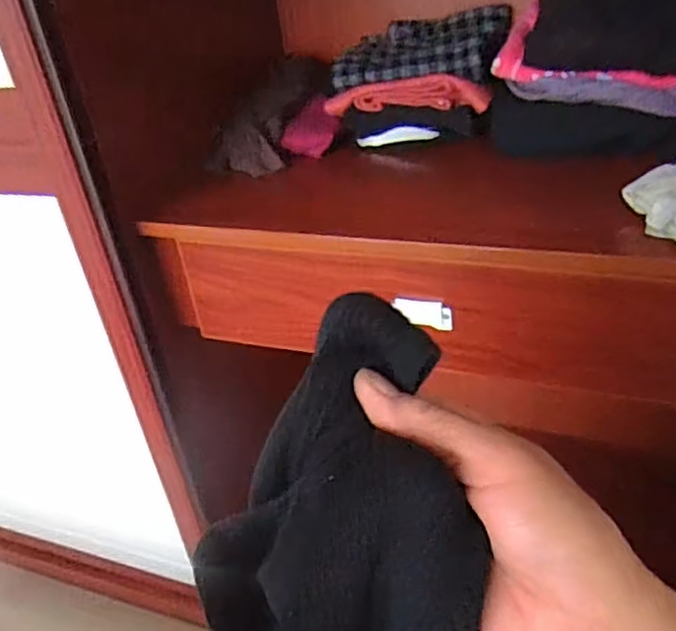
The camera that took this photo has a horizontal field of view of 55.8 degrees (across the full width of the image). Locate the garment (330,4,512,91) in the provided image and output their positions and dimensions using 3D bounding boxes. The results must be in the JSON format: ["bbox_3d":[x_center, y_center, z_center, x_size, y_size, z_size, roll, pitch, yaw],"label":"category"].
[{"bbox_3d":[0.131,-0.421,1.000,0.257,0.063,0.234,4,34,16],"label":"garment"}]

